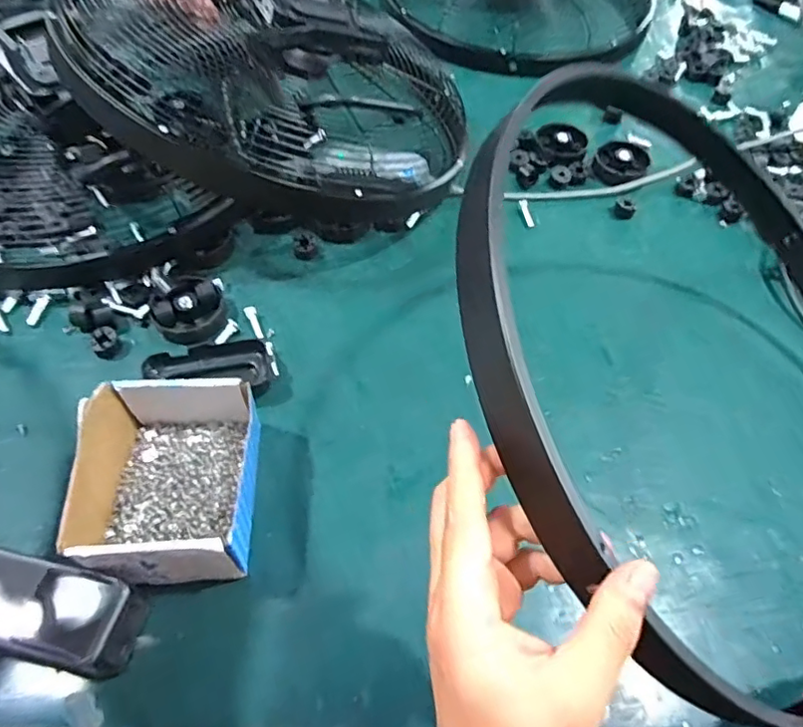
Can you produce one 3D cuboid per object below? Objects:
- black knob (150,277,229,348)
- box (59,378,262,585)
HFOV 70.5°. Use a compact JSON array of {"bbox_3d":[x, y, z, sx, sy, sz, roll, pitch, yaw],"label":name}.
[{"bbox_3d":[-0.201,-0.052,0.538,0.066,0.028,0.077,-21,60,-16],"label":"black knob"},{"bbox_3d":[-0.173,0.083,0.429,0.114,0.074,0.153,-2,57,-4],"label":"box"}]

